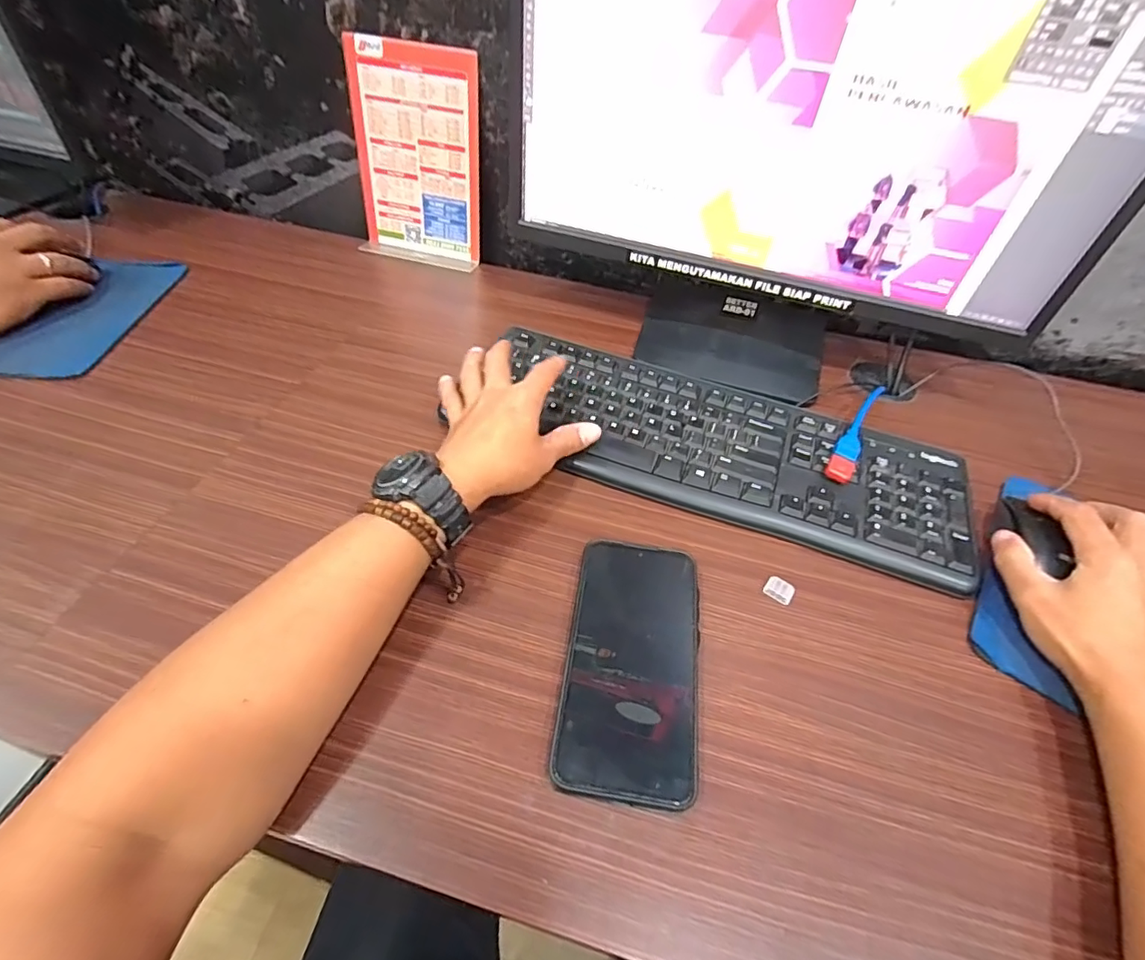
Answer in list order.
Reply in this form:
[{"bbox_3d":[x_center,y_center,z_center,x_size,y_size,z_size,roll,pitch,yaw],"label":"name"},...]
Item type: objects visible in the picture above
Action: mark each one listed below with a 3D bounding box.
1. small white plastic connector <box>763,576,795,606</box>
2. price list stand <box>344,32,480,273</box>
[{"bbox_3d":[0.146,0.077,0.377,0.019,0.006,0.016,32,54,21],"label":"small white plastic connector"},{"bbox_3d":[-0.180,-0.363,0.615,0.147,0.207,0.055,11,49,4],"label":"price list stand"}]

